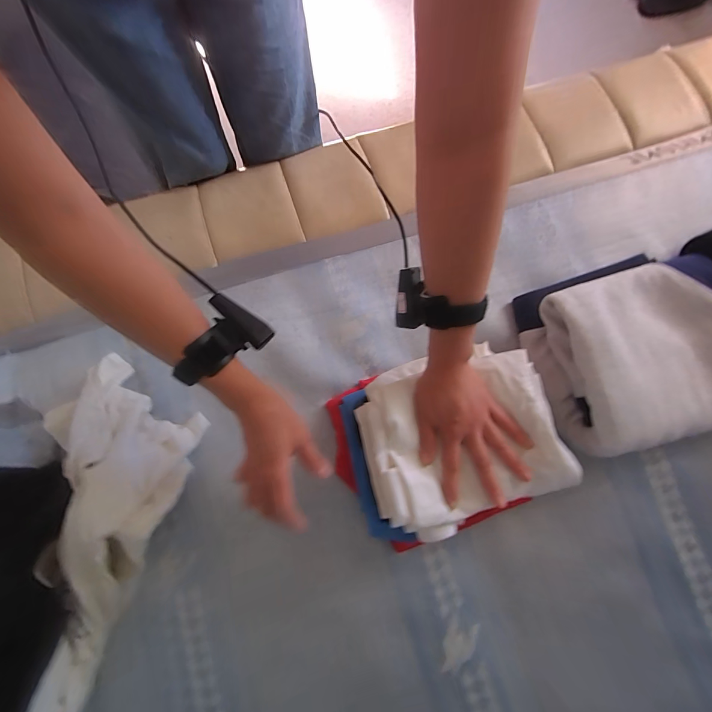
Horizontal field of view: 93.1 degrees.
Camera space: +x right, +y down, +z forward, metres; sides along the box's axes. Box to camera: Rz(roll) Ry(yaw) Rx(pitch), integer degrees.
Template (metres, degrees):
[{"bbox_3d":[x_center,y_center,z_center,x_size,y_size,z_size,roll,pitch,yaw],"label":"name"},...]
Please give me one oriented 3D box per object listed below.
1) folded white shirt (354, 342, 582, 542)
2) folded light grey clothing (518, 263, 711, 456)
[{"bbox_3d":[0.123,0.092,0.418,0.231,0.052,0.204,-15,77,-3],"label":"folded white shirt"},{"bbox_3d":[0.399,-0.005,0.460,0.262,0.088,0.230,-19,82,-3],"label":"folded light grey clothing"}]

